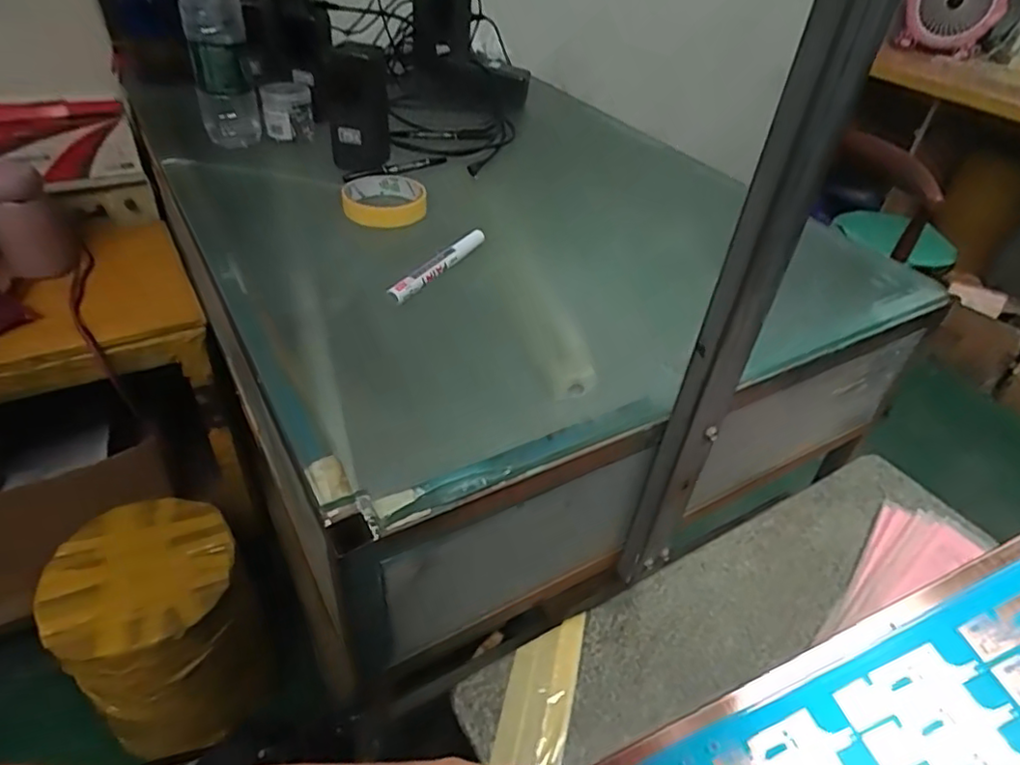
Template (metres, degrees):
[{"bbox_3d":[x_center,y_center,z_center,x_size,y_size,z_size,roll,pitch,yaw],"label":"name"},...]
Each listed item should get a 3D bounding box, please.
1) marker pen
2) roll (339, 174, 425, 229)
[{"bbox_3d":[-0.068,-0.111,0.589,0.018,0.019,0.149,24,44,20],"label":"marker pen"},{"bbox_3d":[-0.137,-0.201,0.691,0.087,0.025,0.087,3,41,-3],"label":"roll"}]

